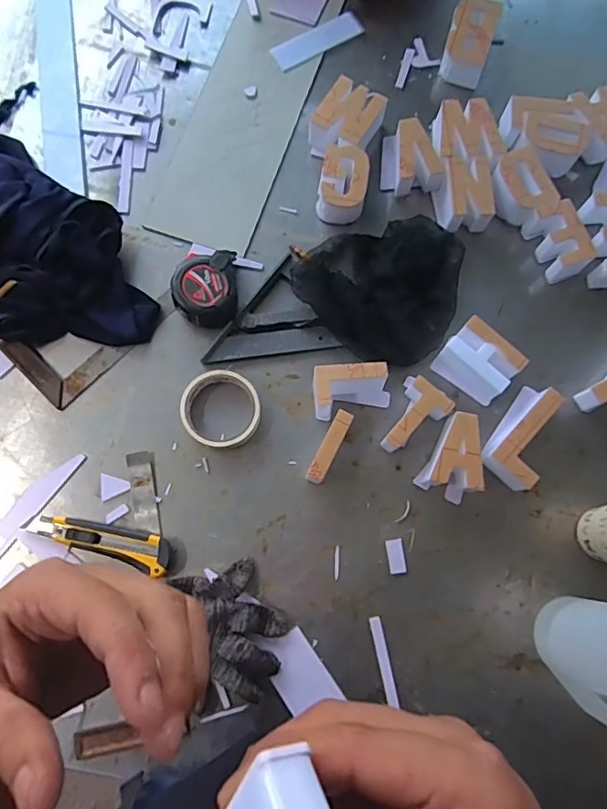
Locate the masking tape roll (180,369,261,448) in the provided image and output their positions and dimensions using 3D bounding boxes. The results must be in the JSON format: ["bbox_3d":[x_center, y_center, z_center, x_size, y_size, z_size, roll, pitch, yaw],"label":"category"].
[{"bbox_3d":[-0.095,0.005,0.616,0.087,0.024,0.090,0,77,-1],"label":"masking tape roll"}]

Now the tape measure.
[{"bbox_3d":[-0.119,-0.138,0.645,0.080,0.040,0.090,-7,77,-3],"label":"tape measure"}]

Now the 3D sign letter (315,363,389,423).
[{"bbox_3d":[0.056,-0.017,0.619,0.087,0.045,0.053,-7,77,-3],"label":"3D sign letter"}]

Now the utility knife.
[{"bbox_3d":[-0.216,0.147,0.581,0.147,0.024,0.036,16,77,2],"label":"utility knife"}]

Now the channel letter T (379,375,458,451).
[{"bbox_3d":[0.121,0.014,0.612,0.058,0.047,0.084,41,79,8],"label":"channel letter T"}]

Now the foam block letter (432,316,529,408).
[{"bbox_3d":[0.206,-0.051,0.629,0.084,0.044,0.067,38,79,7],"label":"foam block letter"}]

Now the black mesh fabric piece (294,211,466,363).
[{"bbox_3d":[0.110,-0.151,0.660,0.203,0.040,0.185,0,77,-1],"label":"black mesh fabric piece"}]

